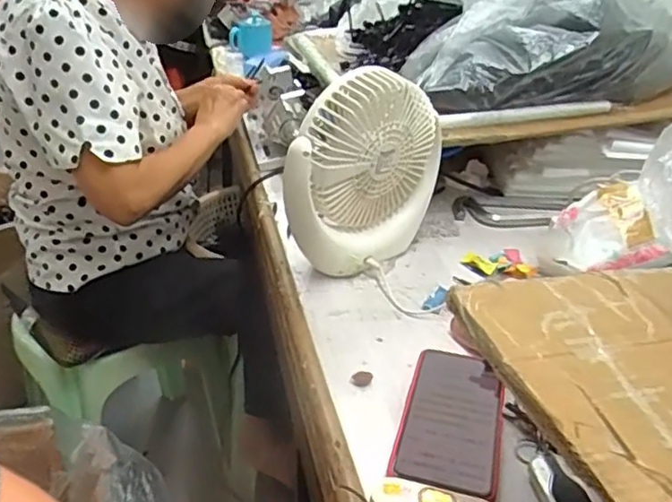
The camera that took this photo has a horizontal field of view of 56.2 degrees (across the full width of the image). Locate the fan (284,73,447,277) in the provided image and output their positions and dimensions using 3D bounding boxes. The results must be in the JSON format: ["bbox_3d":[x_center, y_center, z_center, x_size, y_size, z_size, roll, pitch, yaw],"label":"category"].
[{"bbox_3d":[0.030,-0.091,0.685,0.194,0.212,0.085,-19,35,-30],"label":"fan"}]

